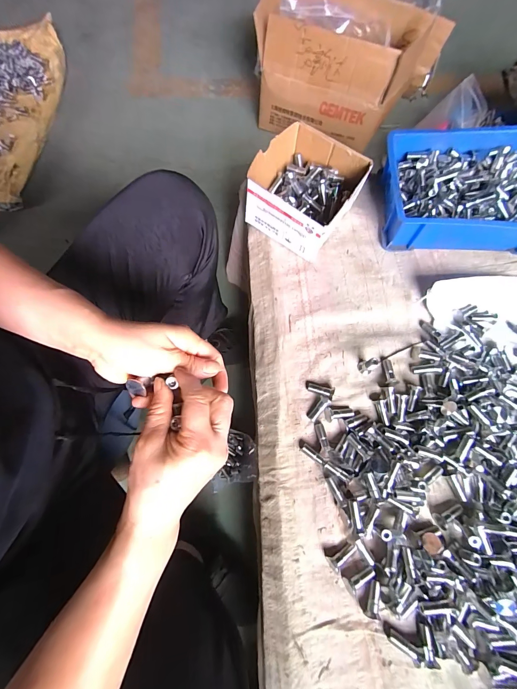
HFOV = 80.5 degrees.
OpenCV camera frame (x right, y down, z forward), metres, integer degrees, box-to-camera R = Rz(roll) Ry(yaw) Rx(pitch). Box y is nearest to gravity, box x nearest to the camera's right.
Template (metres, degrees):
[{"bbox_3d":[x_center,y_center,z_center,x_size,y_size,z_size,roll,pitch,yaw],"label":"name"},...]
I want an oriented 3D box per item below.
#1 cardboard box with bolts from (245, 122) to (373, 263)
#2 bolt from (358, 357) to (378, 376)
[{"bbox_3d":[0.070,-0.231,0.472,0.145,0.089,0.148,35,74,9],"label":"cardboard box with bolts"},{"bbox_3d":[0.147,0.028,0.410,0.014,0.033,0.019,-31,74,-12],"label":"bolt"}]

